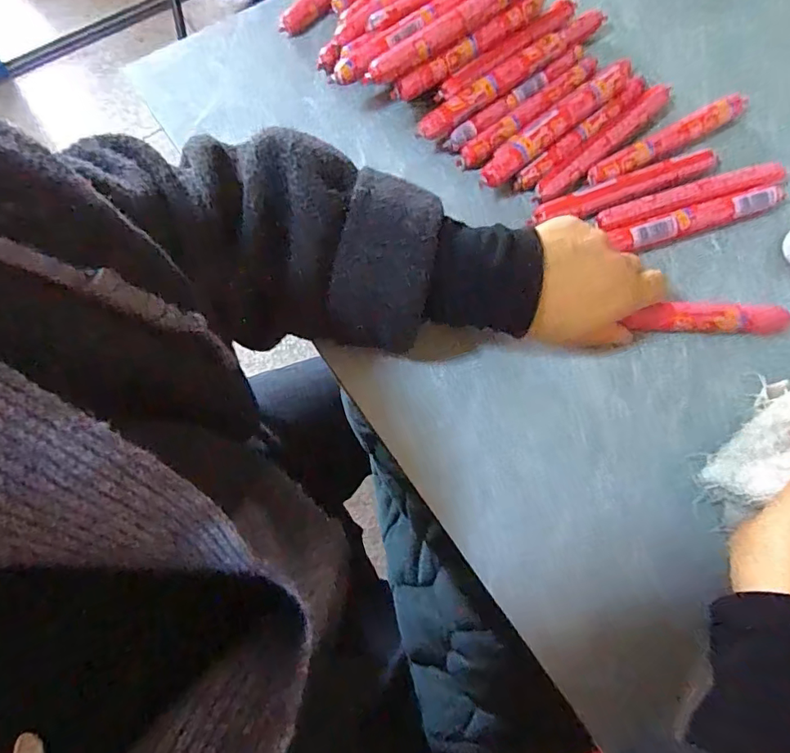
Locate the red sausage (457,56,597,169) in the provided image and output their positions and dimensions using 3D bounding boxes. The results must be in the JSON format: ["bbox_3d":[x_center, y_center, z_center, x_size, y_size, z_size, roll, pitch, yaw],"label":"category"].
[{"bbox_3d":[0.119,-0.225,0.432,0.152,0.021,0.023,-37,72,-13],"label":"red sausage"}]

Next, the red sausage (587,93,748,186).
[{"bbox_3d":[0.222,-0.193,0.408,0.151,0.015,0.020,-28,70,-10],"label":"red sausage"}]

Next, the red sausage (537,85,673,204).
[{"bbox_3d":[0.174,-0.194,0.415,0.153,0.013,0.018,-38,72,-13],"label":"red sausage"}]

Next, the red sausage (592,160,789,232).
[{"bbox_3d":[0.229,-0.138,0.390,0.149,0.017,0.020,-15,68,-5],"label":"red sausage"}]

